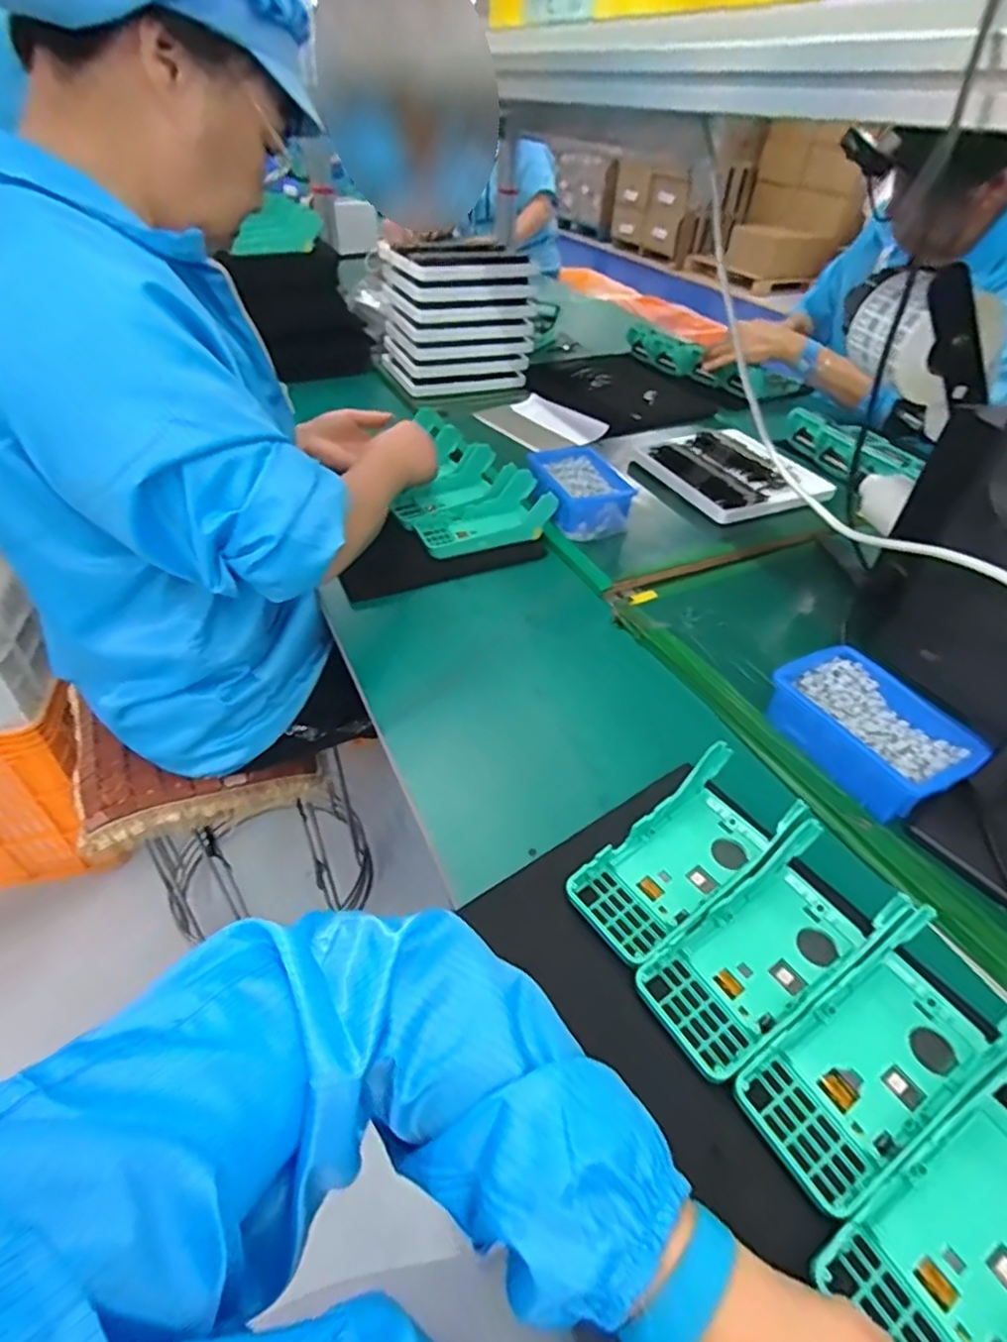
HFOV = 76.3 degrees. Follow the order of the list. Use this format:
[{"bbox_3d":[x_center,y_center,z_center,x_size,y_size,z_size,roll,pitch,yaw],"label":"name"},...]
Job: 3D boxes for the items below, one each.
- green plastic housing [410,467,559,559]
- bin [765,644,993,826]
[{"bbox_3d":[-0.024,-0.195,0.808,0.168,0.048,0.086,-16,47,-22],"label":"green plastic housing"},{"bbox_3d":[0.306,0.050,0.542,0.104,0.049,0.150,-22,48,-25],"label":"bin"}]

